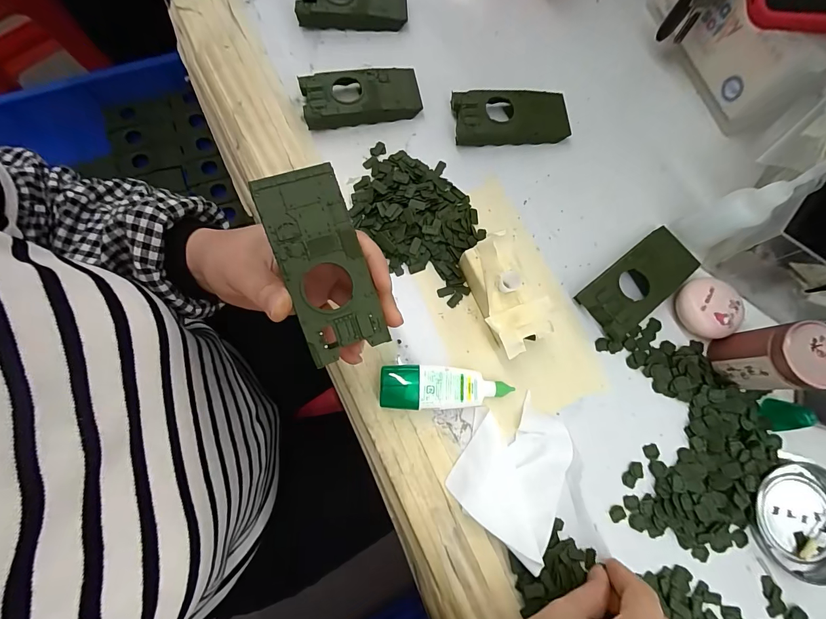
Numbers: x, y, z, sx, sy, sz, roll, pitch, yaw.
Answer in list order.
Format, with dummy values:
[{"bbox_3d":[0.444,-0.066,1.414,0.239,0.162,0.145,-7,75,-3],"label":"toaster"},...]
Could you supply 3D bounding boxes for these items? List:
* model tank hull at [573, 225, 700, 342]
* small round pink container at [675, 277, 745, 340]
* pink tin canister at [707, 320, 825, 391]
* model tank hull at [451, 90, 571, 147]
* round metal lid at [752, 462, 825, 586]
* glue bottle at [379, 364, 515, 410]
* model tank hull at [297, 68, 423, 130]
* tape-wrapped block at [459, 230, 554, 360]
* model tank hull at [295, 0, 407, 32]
[{"bbox_3d":[0.187,-0.023,0.305,0.104,0.022,0.046,-37,80,-9],"label":"model tank hull"},{"bbox_3d":[0.239,-0.001,0.298,0.040,0.022,0.047,-23,78,-7],"label":"small round pink container"},{"bbox_3d":[0.262,0.036,0.269,0.041,0.061,0.043,-3,77,-2],"label":"pink tin canister"},{"bbox_3d":[0.087,-0.176,0.337,0.100,0.022,0.046,-3,77,-2],"label":"model tank hull"},{"bbox_3d":[0.292,0.155,0.272,0.080,0.013,0.071,-32,79,-9],"label":"round metal lid"},{"bbox_3d":[0.024,0.059,0.278,0.095,0.024,0.031,1,77,-1],"label":"glue bottle"},{"bbox_3d":[-0.047,-0.194,0.335,0.103,0.021,0.046,-10,77,-4],"label":"model tank hull"},{"bbox_3d":[0.068,-0.010,0.286,0.045,0.044,0.085,-28,79,-8],"label":"tape-wrapped block"},{"bbox_3d":[-0.058,-0.297,0.358,0.102,0.020,0.045,1,77,-1],"label":"model tank hull"}]

